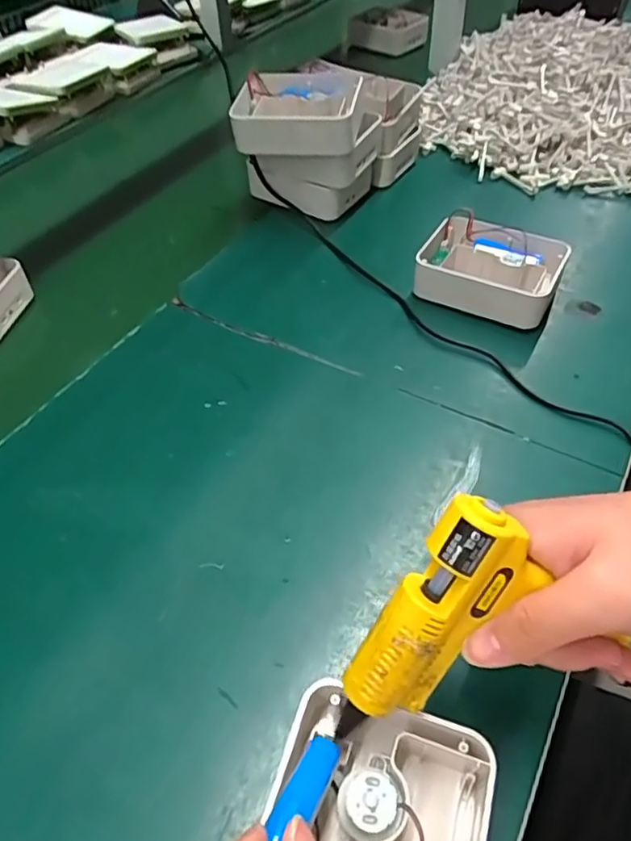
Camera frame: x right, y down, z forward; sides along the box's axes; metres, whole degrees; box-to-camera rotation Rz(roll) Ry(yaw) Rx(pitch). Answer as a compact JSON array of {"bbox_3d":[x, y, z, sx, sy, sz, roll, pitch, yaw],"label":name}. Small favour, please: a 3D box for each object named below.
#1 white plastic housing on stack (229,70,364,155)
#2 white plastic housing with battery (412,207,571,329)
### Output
[{"bbox_3d":[-0.020,-0.325,0.619,0.129,0.047,0.098,8,49,8],"label":"white plastic housing on stack"},{"bbox_3d":[0.170,-0.148,0.572,0.127,0.049,0.102,24,54,19],"label":"white plastic housing with battery"}]

